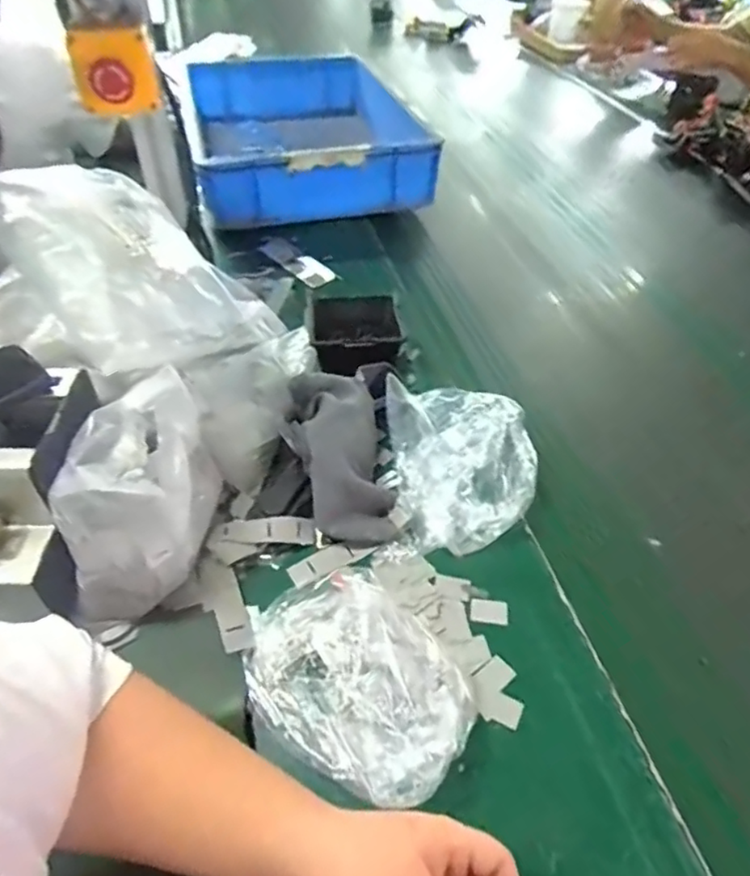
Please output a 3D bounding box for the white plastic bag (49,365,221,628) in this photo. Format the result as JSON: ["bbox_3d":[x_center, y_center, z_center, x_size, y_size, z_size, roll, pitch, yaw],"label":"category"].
[{"bbox_3d":[-0.202,0.049,0.528,0.100,0.147,0.173,1,45,-2],"label":"white plastic bag"}]

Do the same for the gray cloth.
[{"bbox_3d":[-0.035,0.014,0.614,0.092,0.045,0.193,-10,69,-13],"label":"gray cloth"}]

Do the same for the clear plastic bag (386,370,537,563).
[{"bbox_3d":[0.094,0.025,0.635,0.142,0.070,0.180,-3,45,-6],"label":"clear plastic bag"}]

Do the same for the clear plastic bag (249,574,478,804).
[{"bbox_3d":[-0.013,0.183,0.478,0.190,0.050,0.144,35,53,29],"label":"clear plastic bag"}]

